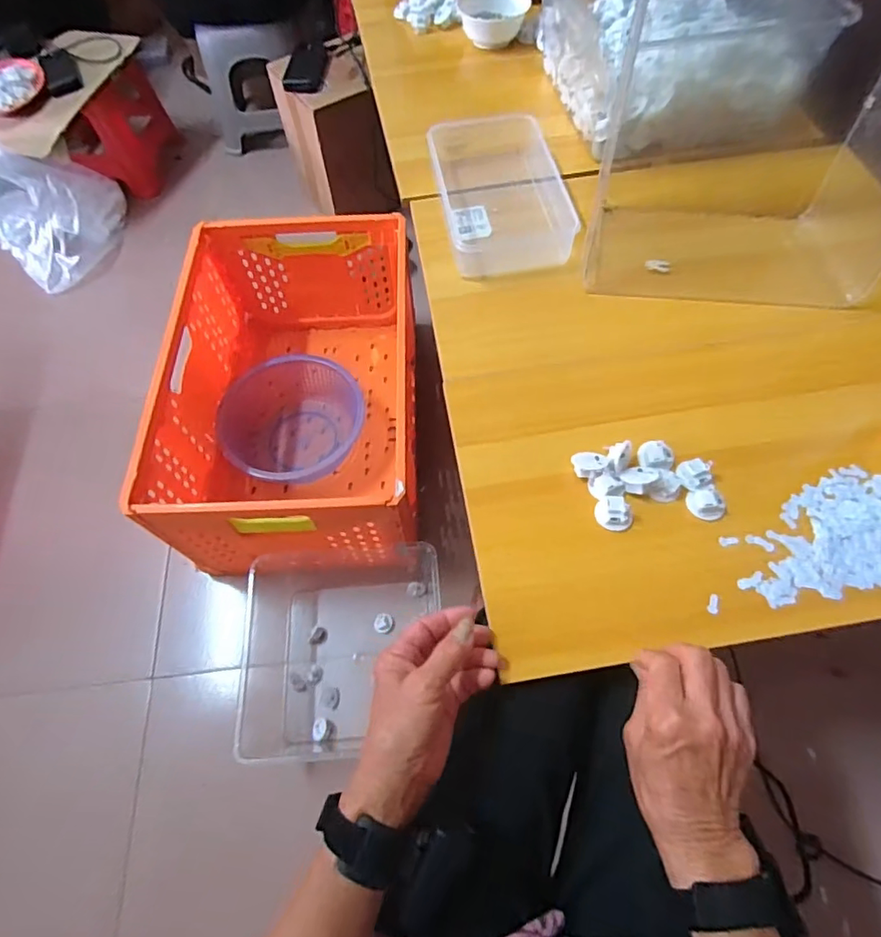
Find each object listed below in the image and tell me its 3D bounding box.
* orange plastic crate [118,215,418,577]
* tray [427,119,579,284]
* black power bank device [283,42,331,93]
[{"bbox_3d":[-0.256,-0.147,0.999,0.401,0.304,0.630,-3,63,1],"label":"orange plastic crate"},{"bbox_3d":[0.078,-0.350,0.661,0.163,0.049,0.242,-11,63,-4],"label":"tray"},{"bbox_3d":[-0.300,-0.912,1.194,0.085,0.016,0.171,12,70,-1],"label":"black power bank device"}]

